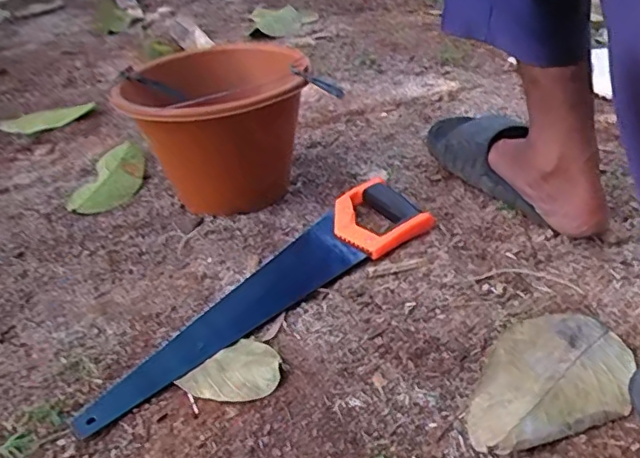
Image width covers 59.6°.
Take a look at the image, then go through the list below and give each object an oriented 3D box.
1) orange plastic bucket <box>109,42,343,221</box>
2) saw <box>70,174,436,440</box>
[{"bbox_3d":[-0.132,-0.139,0.777,0.261,0.180,0.259,-16,35,-15],"label":"orange plastic bucket"},{"bbox_3d":[-0.049,0.053,0.607,0.466,0.021,0.119,-30,41,-32],"label":"saw"}]

